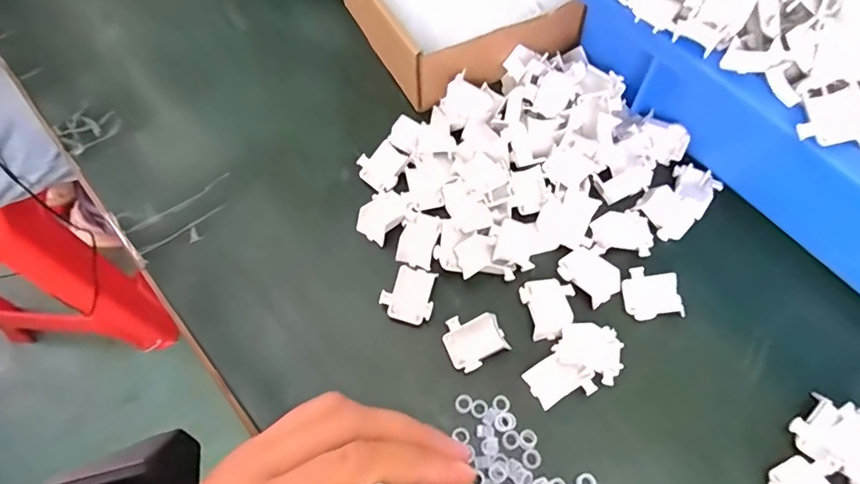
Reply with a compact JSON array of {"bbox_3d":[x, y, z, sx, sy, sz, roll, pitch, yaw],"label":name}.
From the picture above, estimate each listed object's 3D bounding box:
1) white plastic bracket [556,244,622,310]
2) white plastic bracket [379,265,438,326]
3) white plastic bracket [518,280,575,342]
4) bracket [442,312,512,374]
[{"bbox_3d":[0.094,0.019,0.293,0.034,0.006,0.027,39,71,18],"label":"white plastic bracket"},{"bbox_3d":[-0.011,0.030,0.286,0.029,0.009,0.033,18,66,9],"label":"white plastic bracket"},{"bbox_3d":[0.068,0.037,0.283,0.029,0.005,0.033,-14,65,-6],"label":"white plastic bracket"},{"bbox_3d":[0.024,0.053,0.274,0.031,0.011,0.028,-23,66,-10],"label":"bracket"}]

